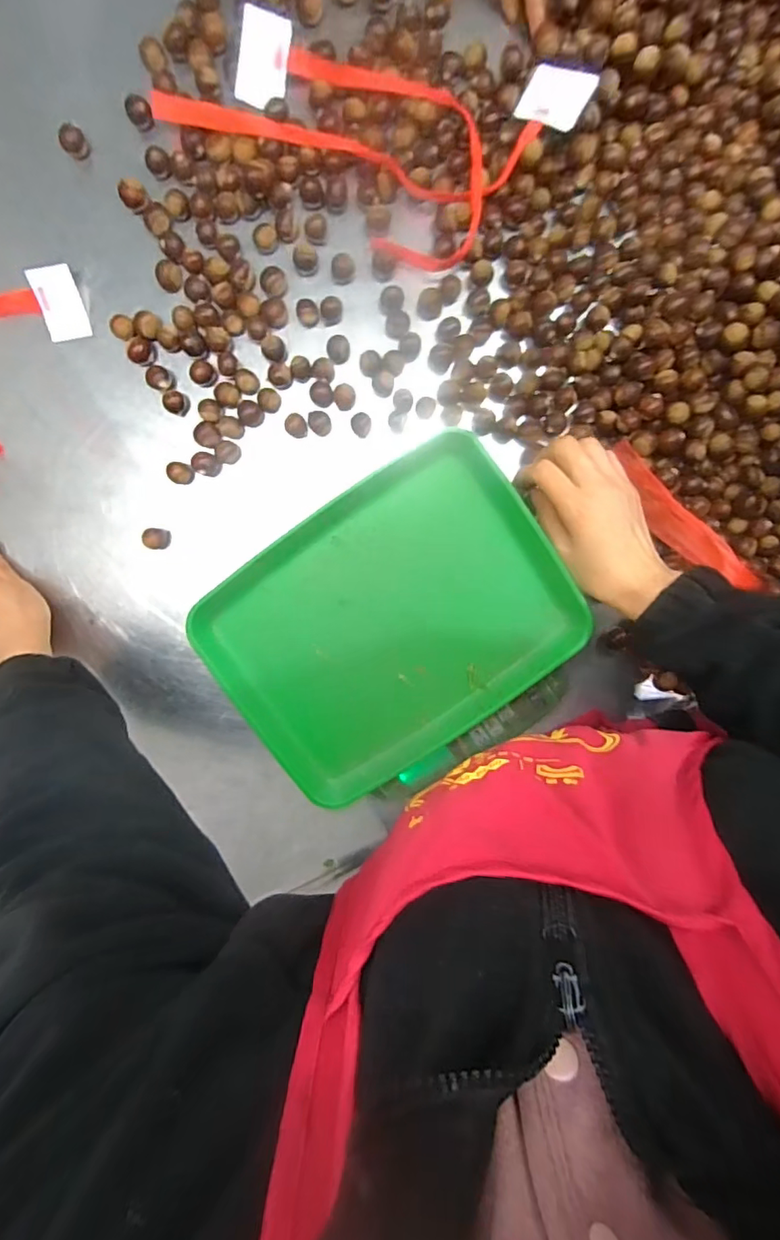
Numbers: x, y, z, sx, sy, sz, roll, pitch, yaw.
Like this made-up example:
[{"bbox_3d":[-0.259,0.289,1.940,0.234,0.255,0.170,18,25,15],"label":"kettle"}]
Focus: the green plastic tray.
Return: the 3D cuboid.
[{"bbox_3d":[0.000,0.005,0.458,0.291,0.024,0.227,-33,96,7],"label":"green plastic tray"}]

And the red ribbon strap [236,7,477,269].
[{"bbox_3d":[-0.017,-0.449,0.483,0.268,0.024,0.132,40,94,-6],"label":"red ribbon strap"}]

